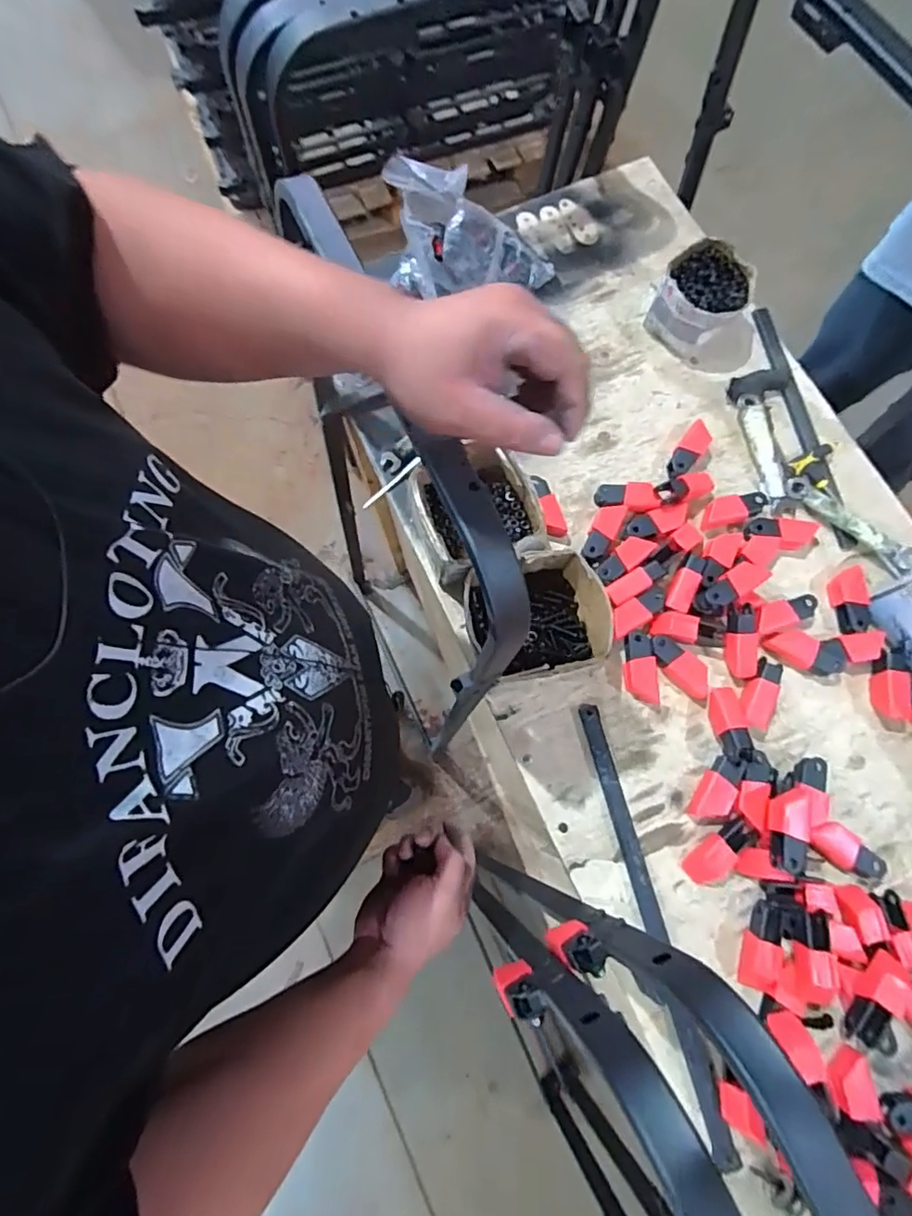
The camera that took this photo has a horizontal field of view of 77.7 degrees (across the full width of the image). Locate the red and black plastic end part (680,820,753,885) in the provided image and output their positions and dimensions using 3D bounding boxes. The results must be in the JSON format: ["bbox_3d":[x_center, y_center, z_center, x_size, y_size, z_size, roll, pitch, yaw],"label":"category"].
[{"bbox_3d":[0.291,0.272,0.631,0.038,0.026,0.082,43,100,12],"label":"red and black plastic end part"}]

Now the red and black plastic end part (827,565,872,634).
[{"bbox_3d":[0.491,-0.010,0.706,0.043,0.018,0.084,-5,74,-1],"label":"red and black plastic end part"}]

